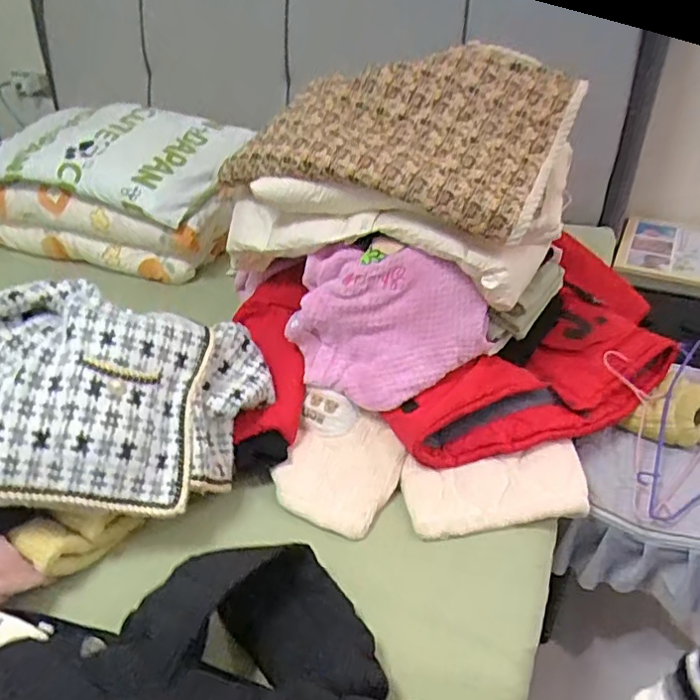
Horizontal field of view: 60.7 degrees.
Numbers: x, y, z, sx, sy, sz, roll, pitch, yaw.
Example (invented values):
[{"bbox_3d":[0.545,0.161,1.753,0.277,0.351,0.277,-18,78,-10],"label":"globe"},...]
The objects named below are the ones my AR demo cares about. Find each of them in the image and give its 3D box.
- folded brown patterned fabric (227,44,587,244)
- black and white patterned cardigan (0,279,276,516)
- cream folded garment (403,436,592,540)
[{"bbox_3d":[0.056,-0.360,0.959,0.536,0.172,0.290,17,41,24],"label":"folded brown patterned fabric"},{"bbox_3d":[-0.330,0.066,0.824,0.361,0.195,0.310,3,37,7],"label":"black and white patterned cardigan"},{"bbox_3d":[0.213,0.203,0.871,0.260,0.051,0.108,-5,37,-3],"label":"cream folded garment"}]

